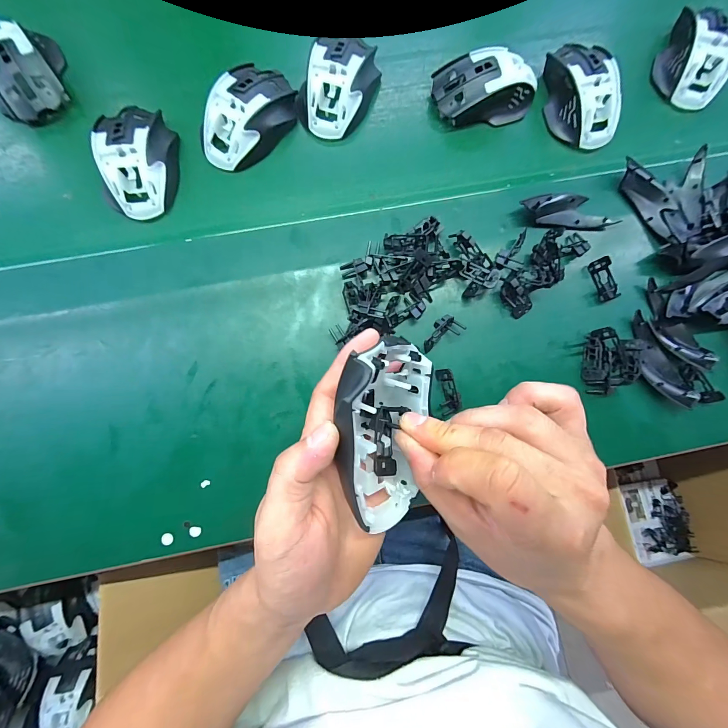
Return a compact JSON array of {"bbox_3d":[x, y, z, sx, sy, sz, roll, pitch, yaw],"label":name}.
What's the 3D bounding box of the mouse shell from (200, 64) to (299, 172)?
[{"bbox_3d":[-0.119,-0.254,0.342,0.068,0.033,0.109,28,85,1],"label":"mouse shell"}]

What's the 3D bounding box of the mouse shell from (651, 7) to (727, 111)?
[{"bbox_3d":[0.362,-0.331,0.363,0.060,0.040,0.097,18,85,0],"label":"mouse shell"}]

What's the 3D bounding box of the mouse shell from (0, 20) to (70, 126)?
[{"bbox_3d":[-0.345,-0.297,0.339,0.060,0.037,0.081,-17,86,-3],"label":"mouse shell"}]

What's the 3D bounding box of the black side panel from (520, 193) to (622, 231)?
[{"bbox_3d":[0.210,-0.160,0.343,0.096,0.015,0.033,7,85,-1],"label":"black side panel"}]

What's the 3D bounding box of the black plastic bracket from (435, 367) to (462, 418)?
[{"bbox_3d":[0.082,0.027,0.323,0.021,0.014,0.044,-9,85,-3],"label":"black plastic bracket"}]

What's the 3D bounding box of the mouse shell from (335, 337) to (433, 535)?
[{"bbox_3d":[0.005,0.044,0.203,0.038,0.071,0.115,11,108,39],"label":"mouse shell"}]

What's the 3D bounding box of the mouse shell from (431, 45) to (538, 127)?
[{"bbox_3d":[0.130,-0.293,0.351,0.108,0.034,0.061,-7,85,-2],"label":"mouse shell"}]

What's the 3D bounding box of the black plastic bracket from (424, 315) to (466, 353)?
[{"bbox_3d":[0.076,-0.032,0.330,0.045,0.012,0.023,-32,87,-4],"label":"black plastic bracket"}]

